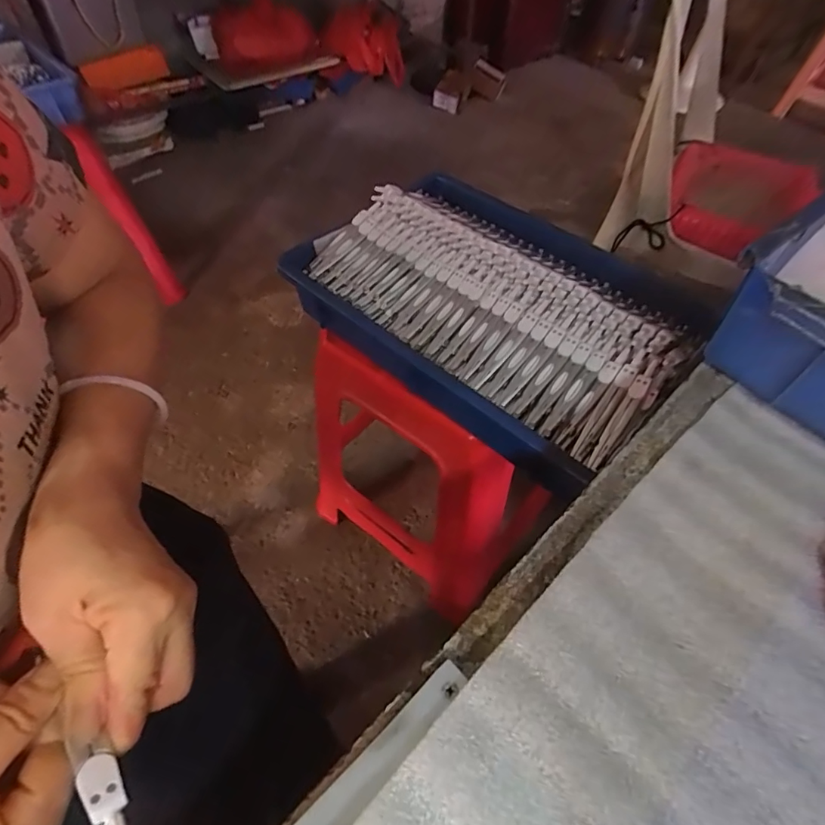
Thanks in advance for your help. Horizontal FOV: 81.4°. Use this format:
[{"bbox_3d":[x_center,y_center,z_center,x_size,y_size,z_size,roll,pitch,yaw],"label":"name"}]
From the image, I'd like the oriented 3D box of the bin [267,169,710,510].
[{"bbox_3d":[0.089,-0.134,0.533,0.413,0.083,0.298,39,61,24],"label":"bin"}]

